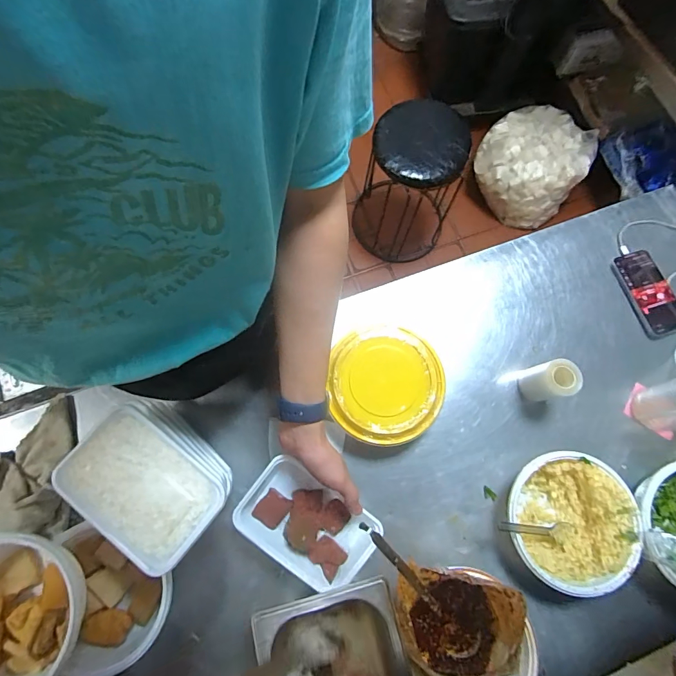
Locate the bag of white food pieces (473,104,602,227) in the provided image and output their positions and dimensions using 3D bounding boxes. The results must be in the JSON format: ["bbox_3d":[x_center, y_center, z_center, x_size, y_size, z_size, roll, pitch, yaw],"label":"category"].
[{"bbox_3d":[0.717,-0.649,1.501,0.372,0.243,0.319,32,76,6],"label":"bag of white food pieces"}]

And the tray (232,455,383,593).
[{"bbox_3d":[-0.040,0.237,0.493,0.165,0.046,0.105,32,76,6],"label":"tray"}]

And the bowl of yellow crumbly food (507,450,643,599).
[{"bbox_3d":[0.313,0.248,0.540,0.162,0.061,0.166,1,75,-2],"label":"bowl of yellow crumbly food"}]

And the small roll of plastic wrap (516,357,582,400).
[{"bbox_3d":[0.310,0.062,0.577,0.047,0.084,0.052,-14,76,-6],"label":"small roll of plastic wrap"}]

